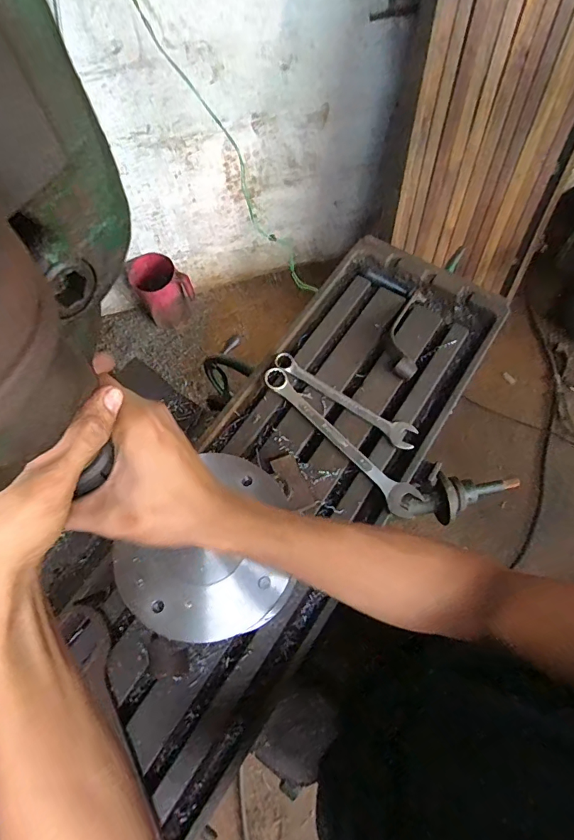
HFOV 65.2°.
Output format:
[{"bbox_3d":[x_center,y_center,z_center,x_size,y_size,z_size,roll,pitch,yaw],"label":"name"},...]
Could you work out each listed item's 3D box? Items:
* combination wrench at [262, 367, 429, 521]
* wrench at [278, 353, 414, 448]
[{"bbox_3d":[0.070,0.022,0.608,0.041,0.017,0.270,-40,72,-14],"label":"combination wrench"},{"bbox_3d":[0.078,-0.030,0.632,0.226,0.009,0.034,32,72,14],"label":"wrench"}]

